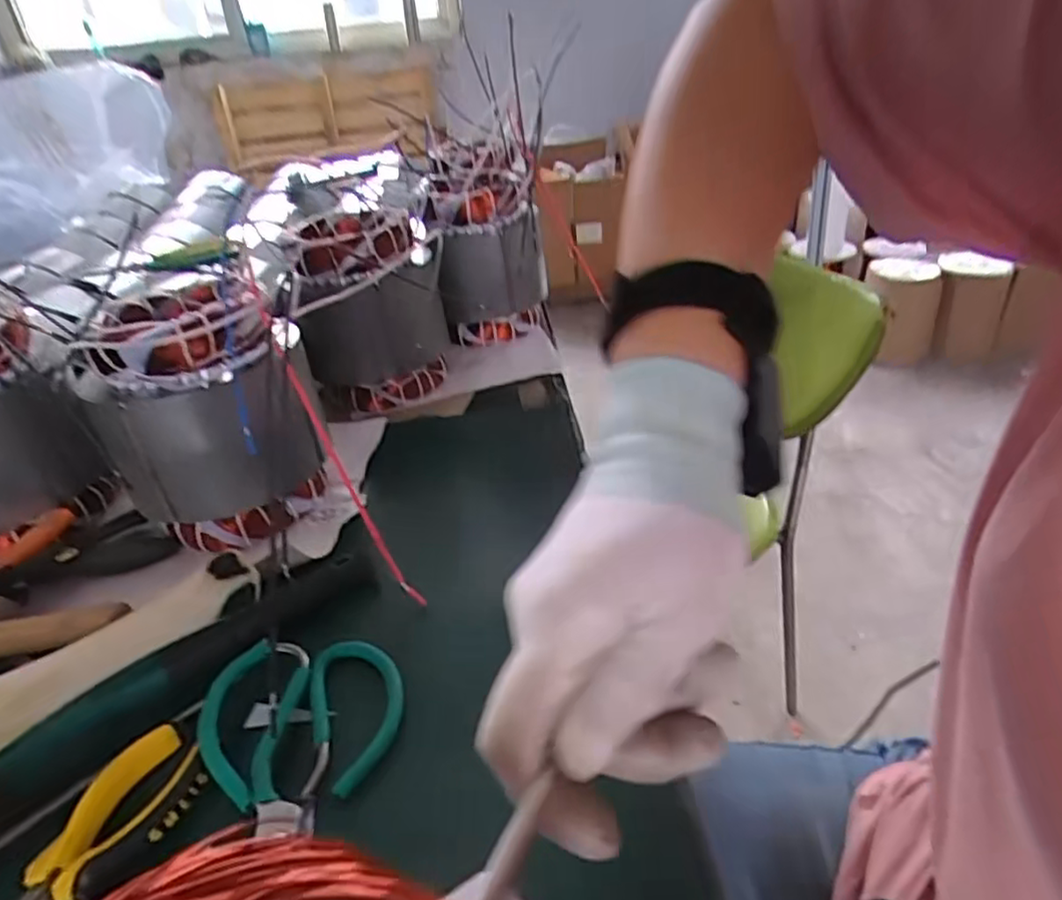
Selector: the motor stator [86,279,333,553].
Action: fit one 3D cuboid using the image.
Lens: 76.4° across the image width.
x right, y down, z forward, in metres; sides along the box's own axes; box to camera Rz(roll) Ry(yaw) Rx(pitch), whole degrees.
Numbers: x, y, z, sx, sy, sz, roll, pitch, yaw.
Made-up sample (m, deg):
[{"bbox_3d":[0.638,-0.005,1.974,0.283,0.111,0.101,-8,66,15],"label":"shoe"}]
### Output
[{"bbox_3d":[-0.250,-0.034,0.534,0.143,0.173,0.140,-23,37,-26],"label":"motor stator"}]

